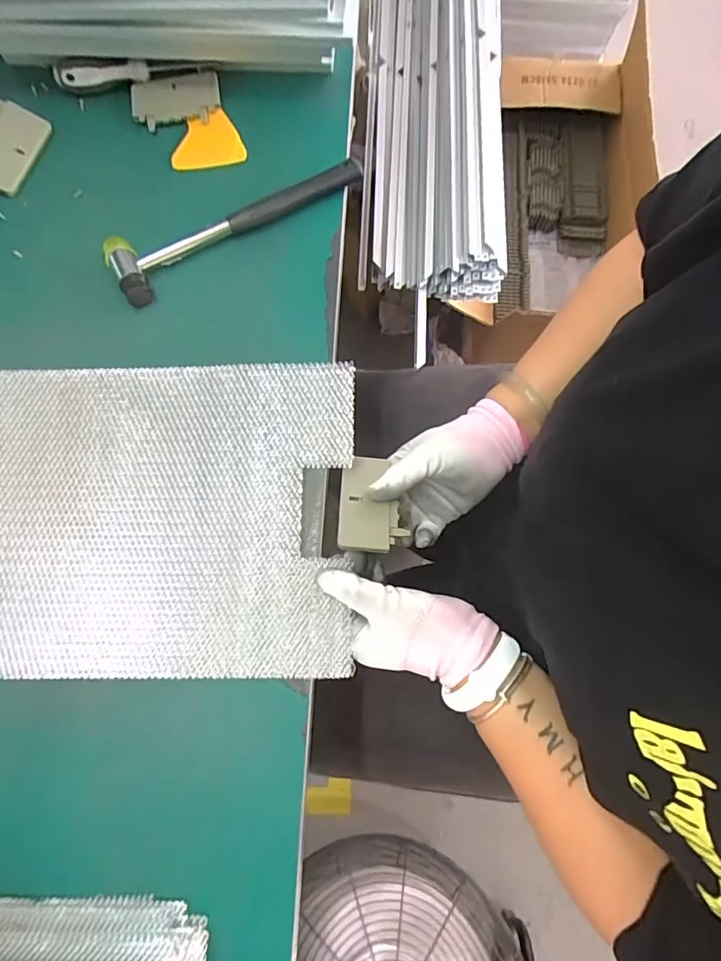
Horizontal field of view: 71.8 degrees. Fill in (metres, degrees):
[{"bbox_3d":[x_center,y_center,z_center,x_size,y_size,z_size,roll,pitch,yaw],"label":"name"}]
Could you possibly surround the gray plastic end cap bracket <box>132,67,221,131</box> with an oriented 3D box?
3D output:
[{"bbox_3d":[-0.182,-0.379,0.493,0.084,0.010,0.055,-10,77,-1],"label":"gray plastic end cap bracket"}]

